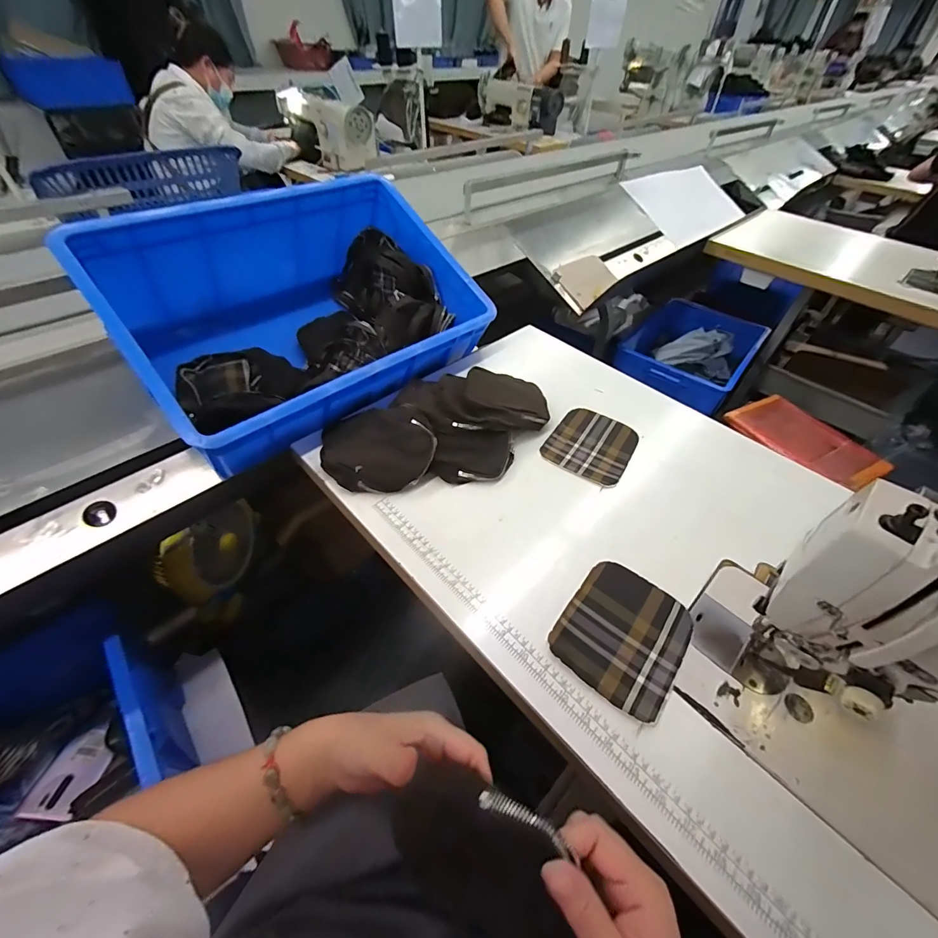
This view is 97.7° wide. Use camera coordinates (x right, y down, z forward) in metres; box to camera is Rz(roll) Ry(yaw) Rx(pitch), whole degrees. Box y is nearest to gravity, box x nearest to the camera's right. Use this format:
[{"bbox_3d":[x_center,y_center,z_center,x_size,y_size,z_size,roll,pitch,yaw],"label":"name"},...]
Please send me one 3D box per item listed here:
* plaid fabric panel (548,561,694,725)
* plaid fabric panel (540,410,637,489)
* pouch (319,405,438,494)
[{"bbox_3d":[0.164,0.172,0.435,0.119,0.009,0.140,31,53,23],"label":"plaid fabric panel"},{"bbox_3d":[0.188,-0.039,0.626,0.117,0.006,0.145,27,52,20],"label":"plaid fabric panel"},{"bbox_3d":[-0.126,-0.030,0.569,0.153,0.046,0.119,-3,48,-6],"label":"pouch"}]

